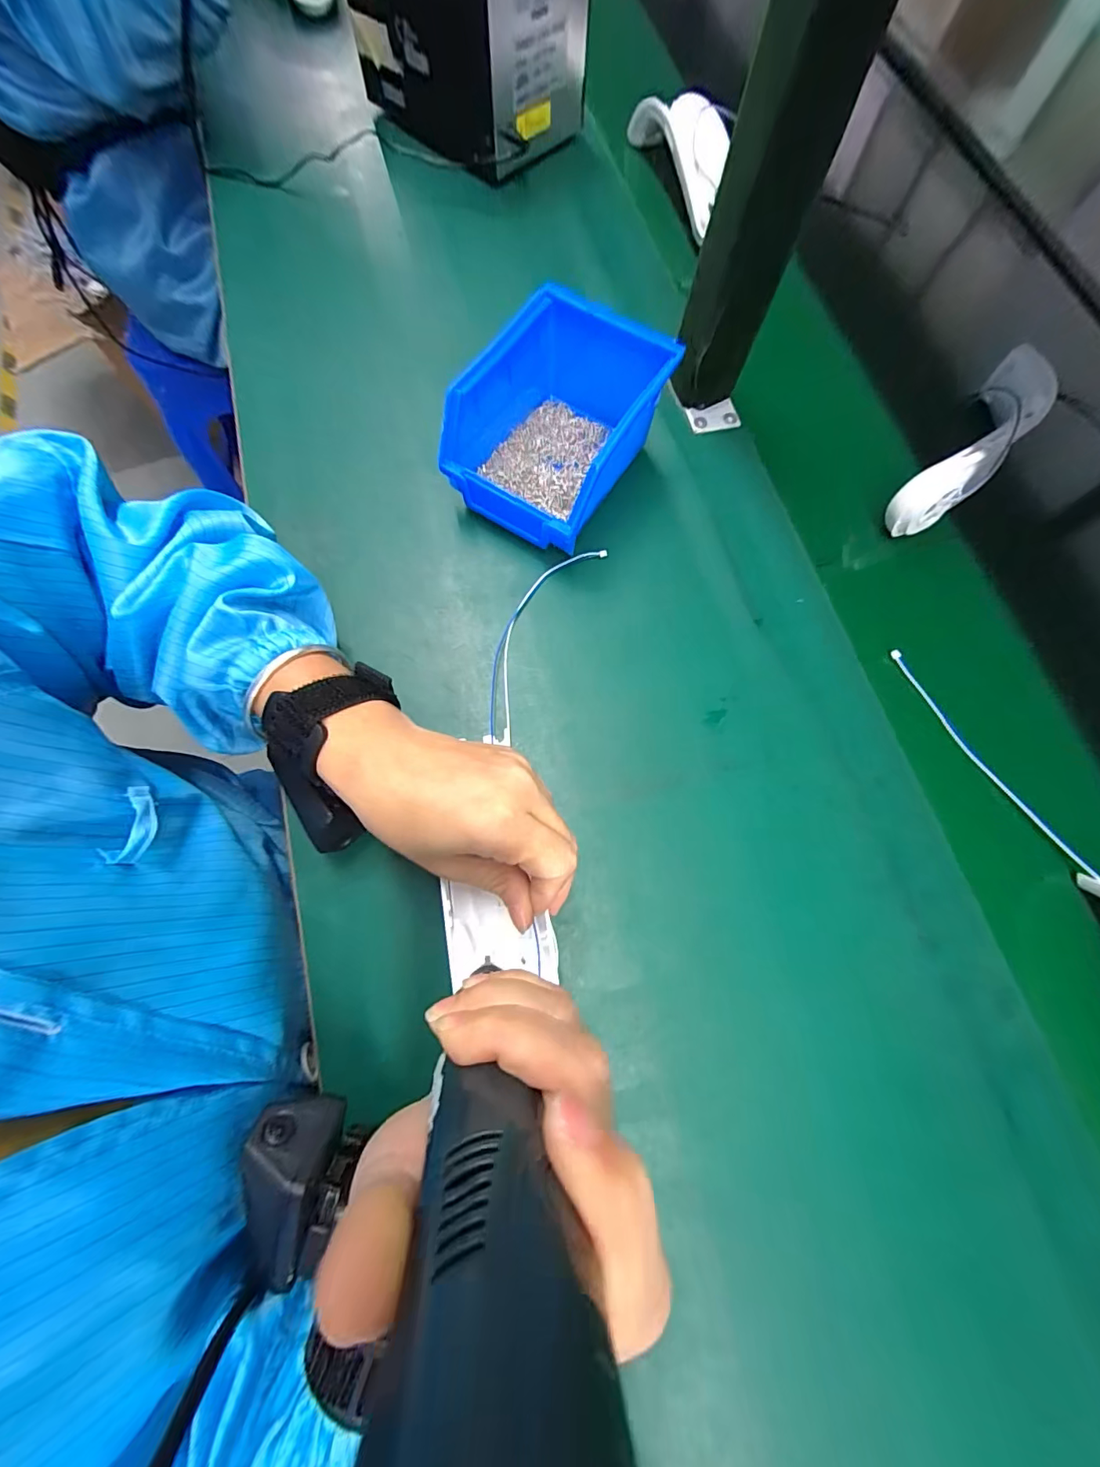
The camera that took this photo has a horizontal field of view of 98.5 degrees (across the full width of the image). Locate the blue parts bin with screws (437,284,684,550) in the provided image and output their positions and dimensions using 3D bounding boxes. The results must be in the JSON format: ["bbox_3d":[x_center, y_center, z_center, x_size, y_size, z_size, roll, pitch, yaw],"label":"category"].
[{"bbox_3d":[0.004,-0.209,0.329,0.104,0.073,0.137,30,77,8],"label":"blue parts bin with screws"}]

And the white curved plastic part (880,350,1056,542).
[{"bbox_3d":[0.329,-0.222,0.368,0.045,0.049,0.188,39,79,10],"label":"white curved plastic part"}]

